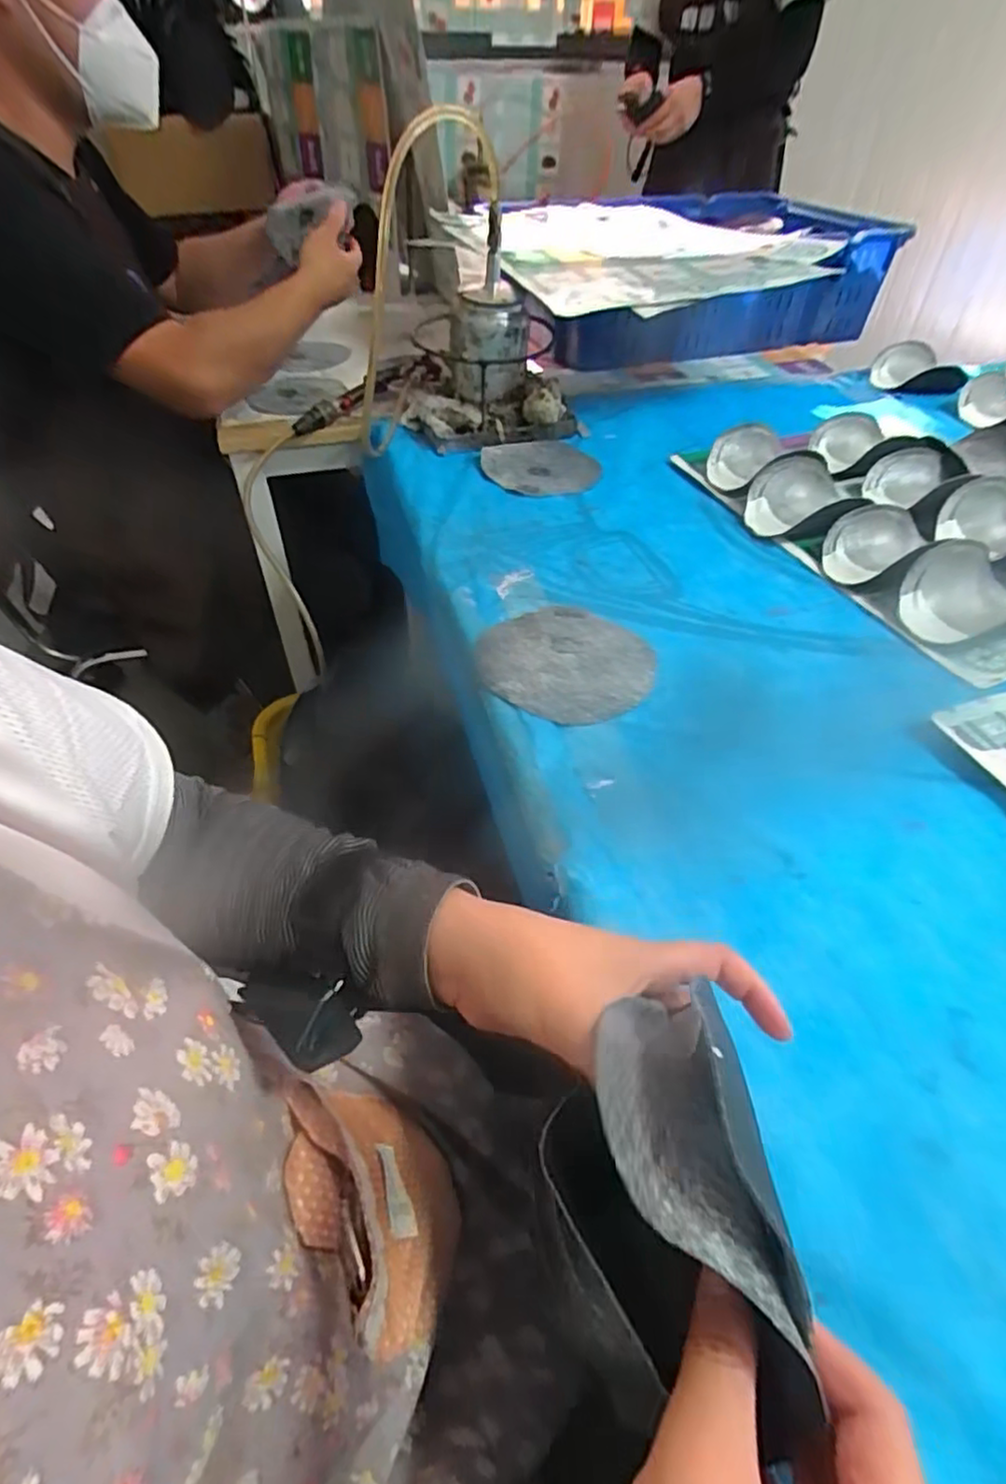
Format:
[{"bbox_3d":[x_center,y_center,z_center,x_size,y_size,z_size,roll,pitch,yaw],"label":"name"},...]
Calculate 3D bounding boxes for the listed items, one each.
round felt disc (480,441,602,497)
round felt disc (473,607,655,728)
[{"bbox_3d":[0.050,-0.337,0.806,0.147,0.016,0.121,-13,48,-16],"label":"round felt disc"},{"bbox_3d":[0.053,-0.069,0.562,0.139,0.008,0.140,2,46,-2],"label":"round felt disc"}]

